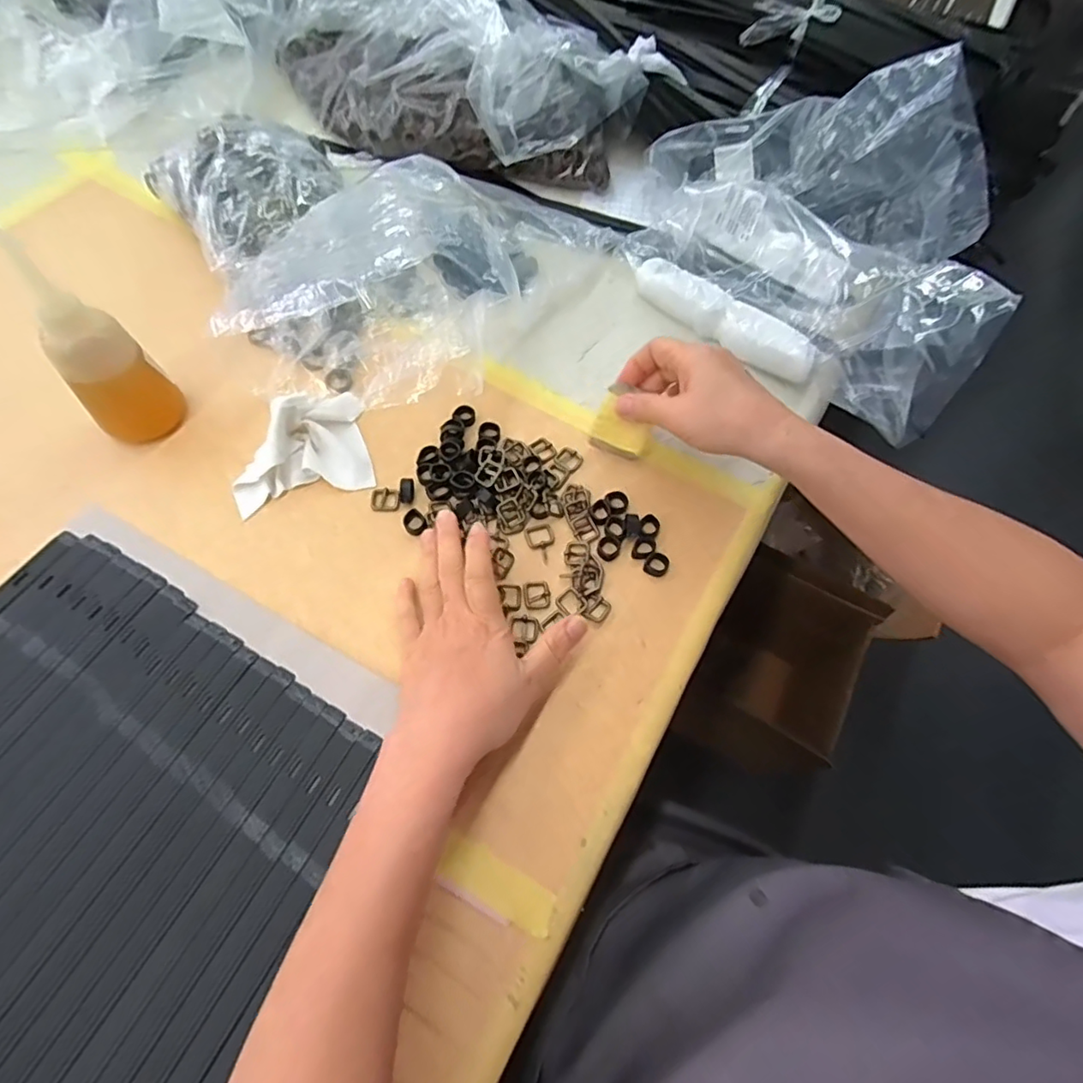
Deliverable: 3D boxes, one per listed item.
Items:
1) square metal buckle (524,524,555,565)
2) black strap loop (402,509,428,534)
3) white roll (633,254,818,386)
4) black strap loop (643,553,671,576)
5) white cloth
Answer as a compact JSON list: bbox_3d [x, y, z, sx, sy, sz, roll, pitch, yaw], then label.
[{"bbox_3d":[0.001,0.002,0.452,0.022,0.004,0.034,-15,66,-12],"label":"square metal buckle"},{"bbox_3d":[-0.101,-0.017,0.452,0.017,0.006,0.024,-27,69,-17],"label":"black strap loop"},{"bbox_3d":[0.175,-0.215,0.548,0.194,0.033,0.041,36,64,15],"label":"white roll"},{"bbox_3d":[0.090,0.018,0.446,0.019,0.004,0.021,26,68,3],"label":"black strap loop"},{"bbox_3d":[-0.199,-0.081,0.465,0.110,0.038,0.095,-12,62,-11],"label":"white cloth"}]

